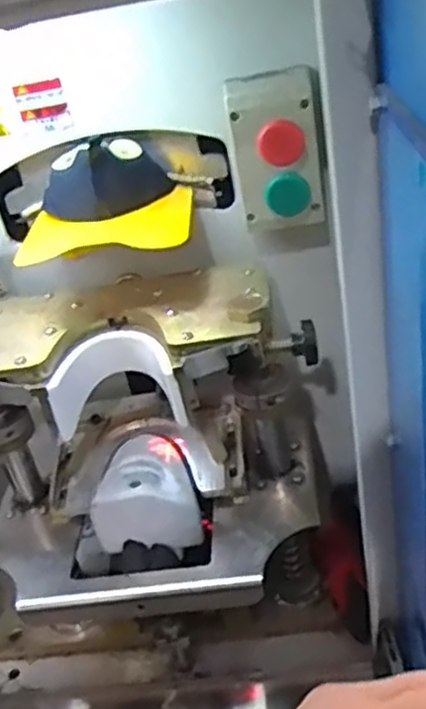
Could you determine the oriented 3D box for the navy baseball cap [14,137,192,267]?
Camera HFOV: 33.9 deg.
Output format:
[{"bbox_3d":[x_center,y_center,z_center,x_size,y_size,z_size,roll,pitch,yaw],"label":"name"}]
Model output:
[{"bbox_3d":[-0.100,-0.134,0.634,0.167,0.105,0.078,-18,32,-10],"label":"navy baseball cap"}]

